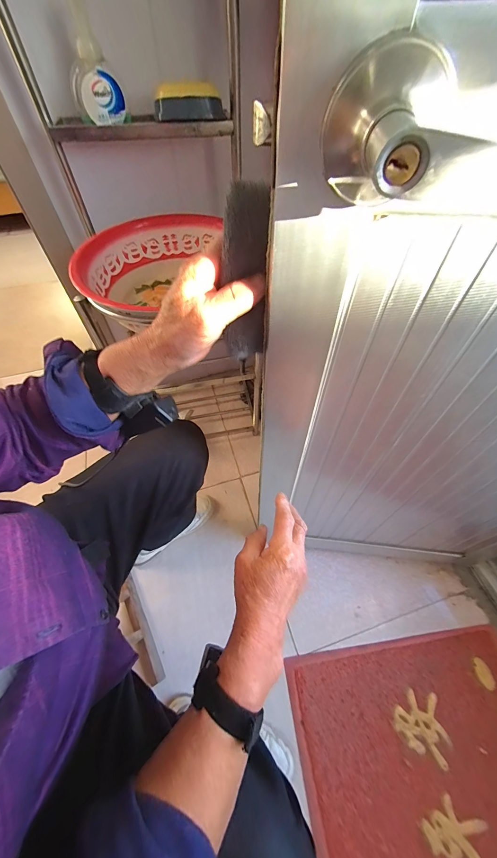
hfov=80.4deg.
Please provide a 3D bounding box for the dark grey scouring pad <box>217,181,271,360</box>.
[{"bbox_3d":[-0.004,-0.125,0.260,0.039,0.140,0.023,3,49,2],"label":"dark grey scouring pad"}]

